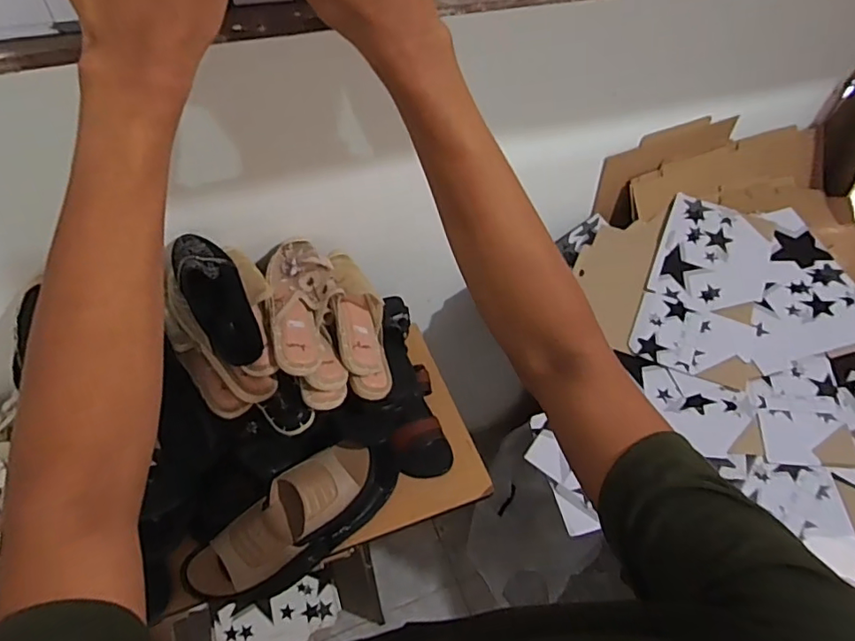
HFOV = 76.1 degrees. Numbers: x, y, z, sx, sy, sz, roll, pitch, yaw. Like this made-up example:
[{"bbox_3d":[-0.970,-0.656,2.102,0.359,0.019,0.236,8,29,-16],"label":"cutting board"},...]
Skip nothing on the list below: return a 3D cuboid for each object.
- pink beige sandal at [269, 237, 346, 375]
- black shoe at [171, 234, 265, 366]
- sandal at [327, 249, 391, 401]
[{"bbox_3d":[-0.188,-0.034,0.828,0.096,0.047,0.257,-8,52,-10],"label":"pink beige sandal"},{"bbox_3d":[-0.298,-0.041,0.768,0.080,0.059,0.225,-24,74,-21],"label":"black shoe"},{"bbox_3d":[-0.105,-0.003,0.854,0.075,0.073,0.249,-9,69,-11],"label":"sandal"}]

